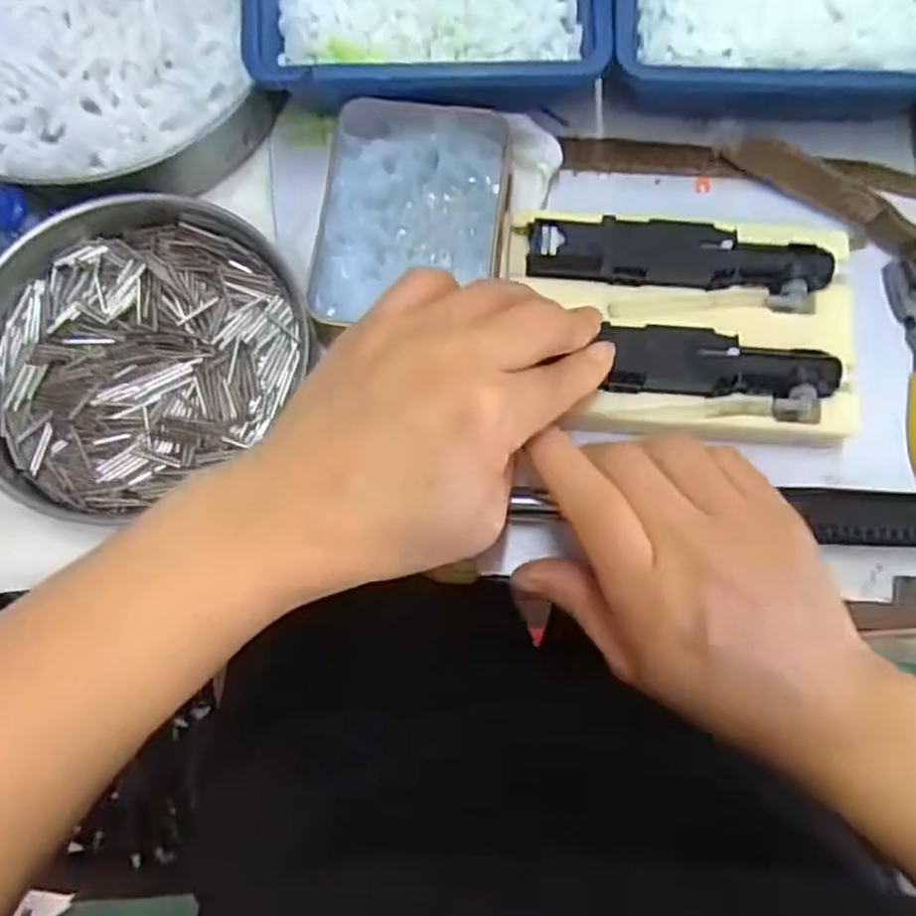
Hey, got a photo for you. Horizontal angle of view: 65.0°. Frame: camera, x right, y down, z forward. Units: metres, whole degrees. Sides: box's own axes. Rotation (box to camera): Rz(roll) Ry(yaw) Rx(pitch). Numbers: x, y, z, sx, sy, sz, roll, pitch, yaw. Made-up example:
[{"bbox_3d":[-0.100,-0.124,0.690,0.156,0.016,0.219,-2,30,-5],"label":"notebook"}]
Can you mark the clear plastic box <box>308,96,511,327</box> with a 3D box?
[{"bbox_3d":[-0.018,-0.102,0.302,0.074,0.022,0.097,5,76,4],"label":"clear plastic box"}]

